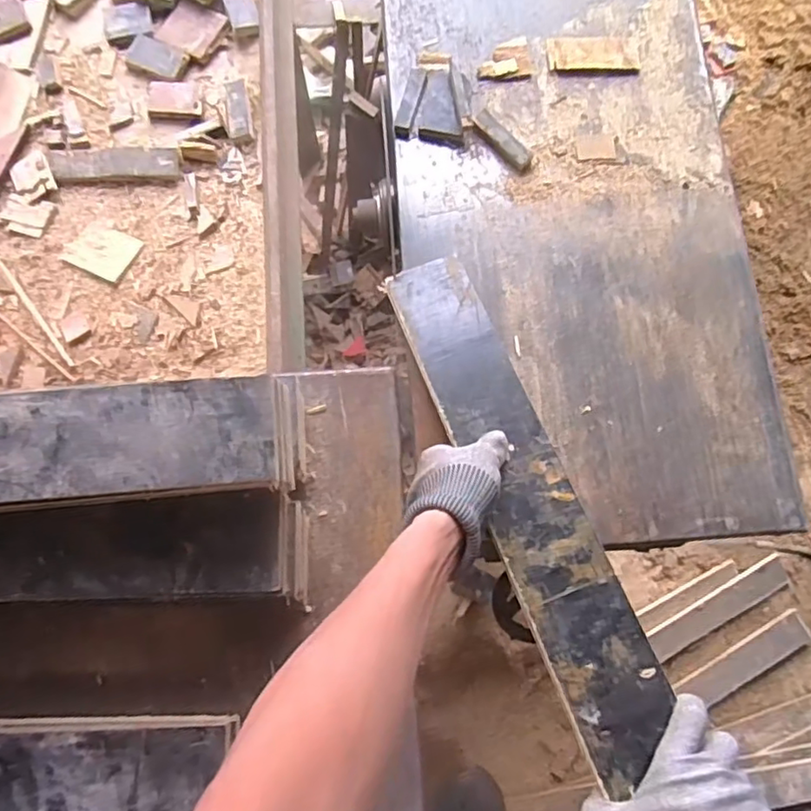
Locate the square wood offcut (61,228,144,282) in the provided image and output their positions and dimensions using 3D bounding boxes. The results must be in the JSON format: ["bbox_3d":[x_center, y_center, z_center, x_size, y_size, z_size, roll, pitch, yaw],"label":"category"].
[{"bbox_3d":[-0.365,-0.187,0.740,0.080,0.005,0.060,25,80,6],"label":"square wood offcut"}]

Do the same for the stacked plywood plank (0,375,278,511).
[{"bbox_3d":[-0.382,0.038,0.466,0.556,0.013,0.094,-4,78,0],"label":"stacked plywood plank"}]

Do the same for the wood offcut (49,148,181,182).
[{"bbox_3d":[-0.363,-0.303,0.769,0.158,0.009,0.046,-1,78,0],"label":"wood offcut"}]

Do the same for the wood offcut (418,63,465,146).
[{"bbox_3d":[0.035,-0.345,0.698,0.047,0.017,0.103,-9,78,-1],"label":"wood offcut"}]

